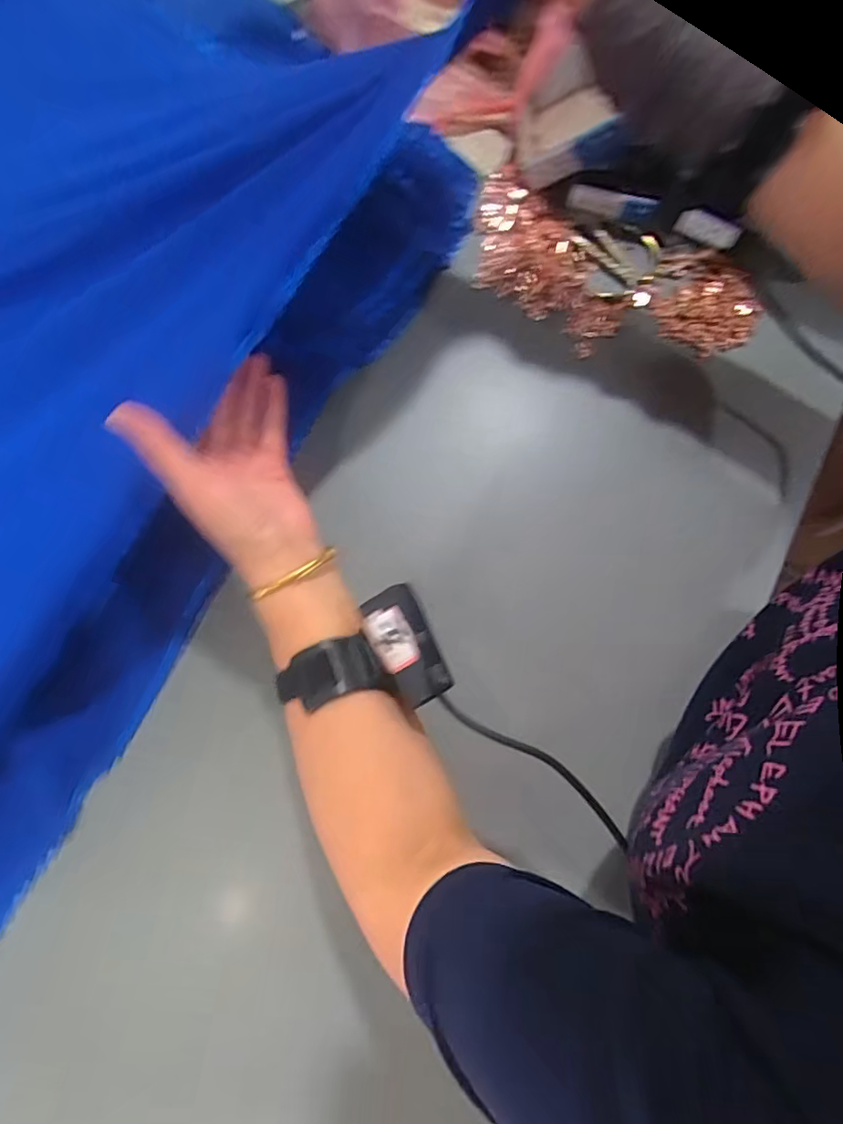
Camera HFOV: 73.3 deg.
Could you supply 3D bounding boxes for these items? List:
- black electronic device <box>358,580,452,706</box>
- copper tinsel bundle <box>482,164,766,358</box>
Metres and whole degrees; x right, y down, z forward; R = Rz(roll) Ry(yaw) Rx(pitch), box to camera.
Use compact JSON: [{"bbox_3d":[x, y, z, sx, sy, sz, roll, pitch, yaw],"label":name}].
[{"bbox_3d":[-0.008,0.049,0.336,0.033,0.018,0.068,-29,77,-6],"label":"black electronic device"},{"bbox_3d":[0.170,-0.267,0.531,0.276,0.022,0.131,27,78,7],"label":"copper tinsel bundle"}]

